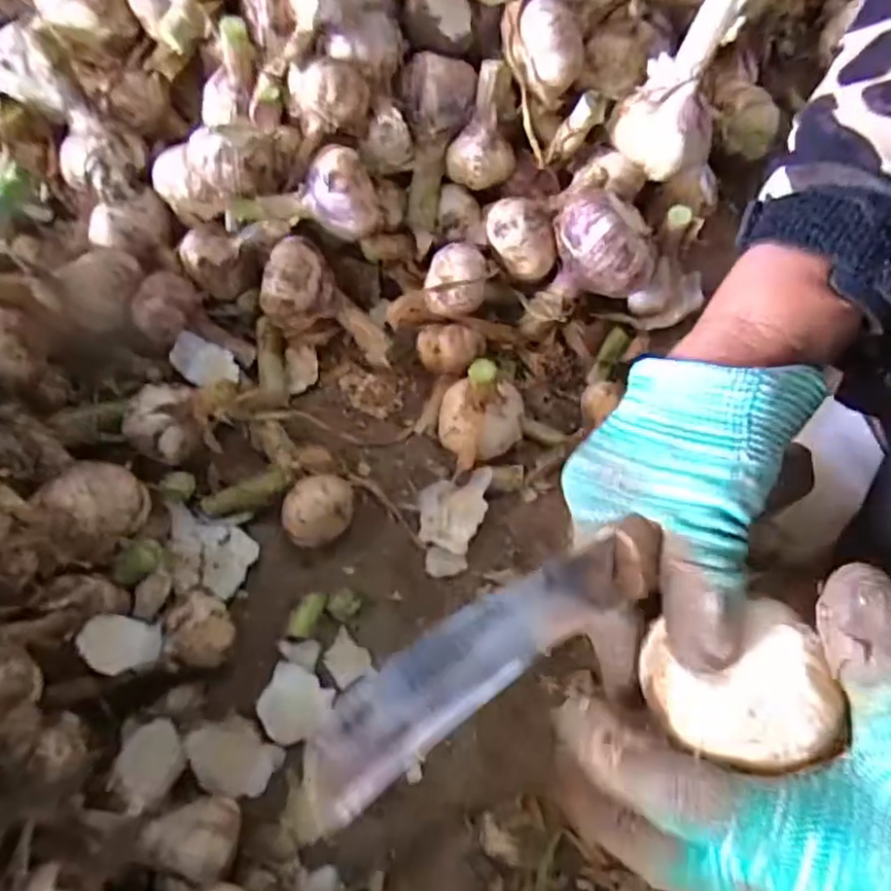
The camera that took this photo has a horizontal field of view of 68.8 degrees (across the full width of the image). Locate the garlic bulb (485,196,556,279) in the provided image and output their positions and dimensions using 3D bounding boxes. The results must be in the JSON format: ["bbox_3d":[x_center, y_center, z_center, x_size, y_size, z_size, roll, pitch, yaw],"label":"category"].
[{"bbox_3d":[0.049,-0.136,0.424,0.042,0.032,0.041,0,69,1],"label":"garlic bulb"}]

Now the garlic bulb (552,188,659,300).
[{"bbox_3d":[0.100,-0.126,0.412,0.059,0.059,0.059,0,69,1],"label":"garlic bulb"}]

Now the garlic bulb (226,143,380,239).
[{"bbox_3d":[-0.088,-0.154,0.410,0.090,0.052,0.040,-2,69,0],"label":"garlic bulb"}]

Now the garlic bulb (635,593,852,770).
[{"bbox_3d":[0.091,0.074,0.206,0.047,0.030,0.046,0,70,-1],"label":"garlic bulb"}]

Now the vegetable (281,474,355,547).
[{"bbox_3d":[-0.075,0.042,0.396,0.039,0.043,0.038,2,70,0],"label":"vegetable"}]

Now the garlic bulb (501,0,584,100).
[{"bbox_3d":[0.061,-0.255,0.413,0.049,0.043,0.035,4,69,2],"label":"garlic bulb"}]

